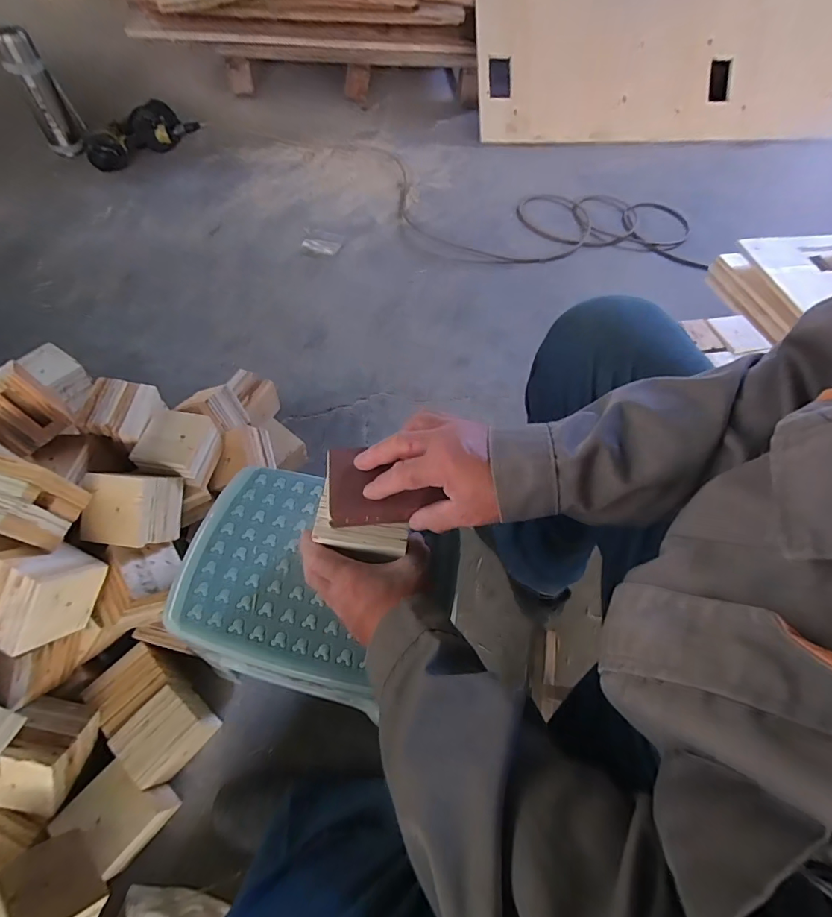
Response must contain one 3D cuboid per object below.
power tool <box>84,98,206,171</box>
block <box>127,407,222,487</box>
[{"bbox_3d":[-0.855,-1.008,1.389,0.352,0.099,0.126,-25,64,-3],"label":"power tool"},{"bbox_3d":[-0.363,-0.018,0.685,0.091,0.079,0.097,11,59,2],"label":"block"}]

